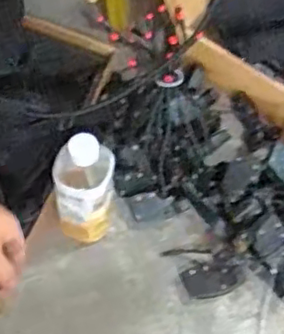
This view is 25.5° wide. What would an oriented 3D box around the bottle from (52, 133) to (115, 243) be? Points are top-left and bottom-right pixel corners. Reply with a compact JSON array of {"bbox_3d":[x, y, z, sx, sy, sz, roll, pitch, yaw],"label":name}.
[{"bbox_3d":[-0.068,0.031,0.734,0.066,0.210,0.068,0,65,-6],"label":"bottle"}]

